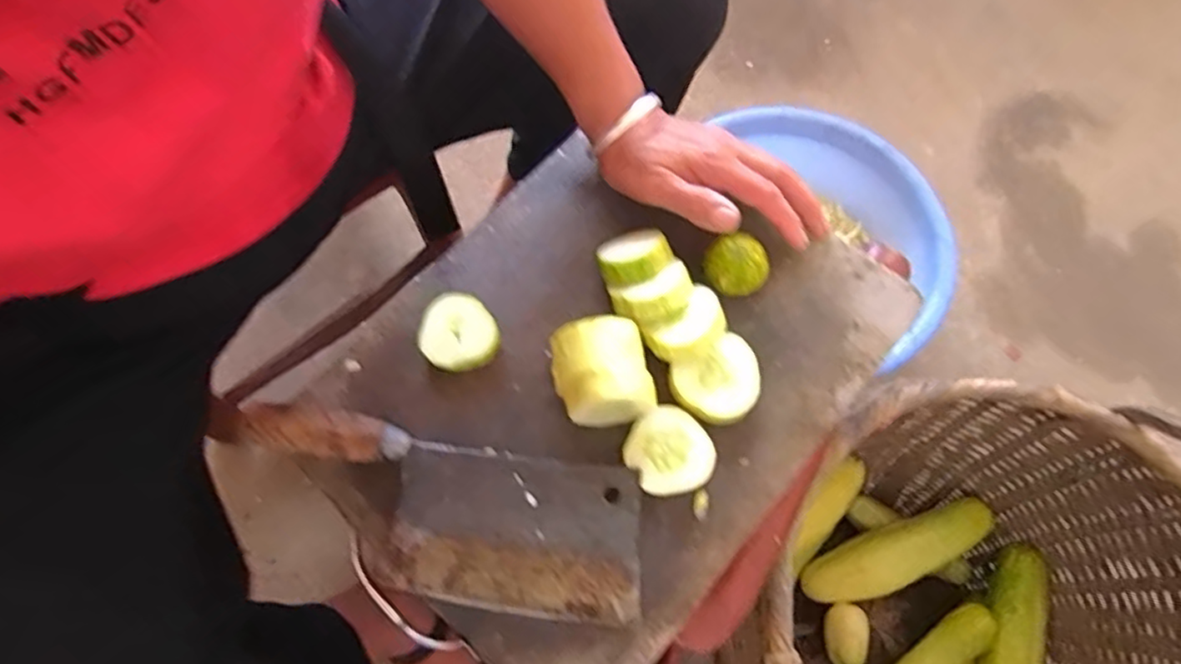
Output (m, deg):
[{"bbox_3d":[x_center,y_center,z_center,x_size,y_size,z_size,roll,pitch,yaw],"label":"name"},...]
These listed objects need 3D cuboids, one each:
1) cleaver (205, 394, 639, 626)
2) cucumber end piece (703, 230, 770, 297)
[{"bbox_3d":[-0.102,0.106,0.390,0.263,0.035,0.089,10,69,6],"label":"cleaver"},{"bbox_3d":[0.097,-0.045,0.435,0.039,0.023,0.035,-19,69,-5],"label":"cucumber end piece"}]

